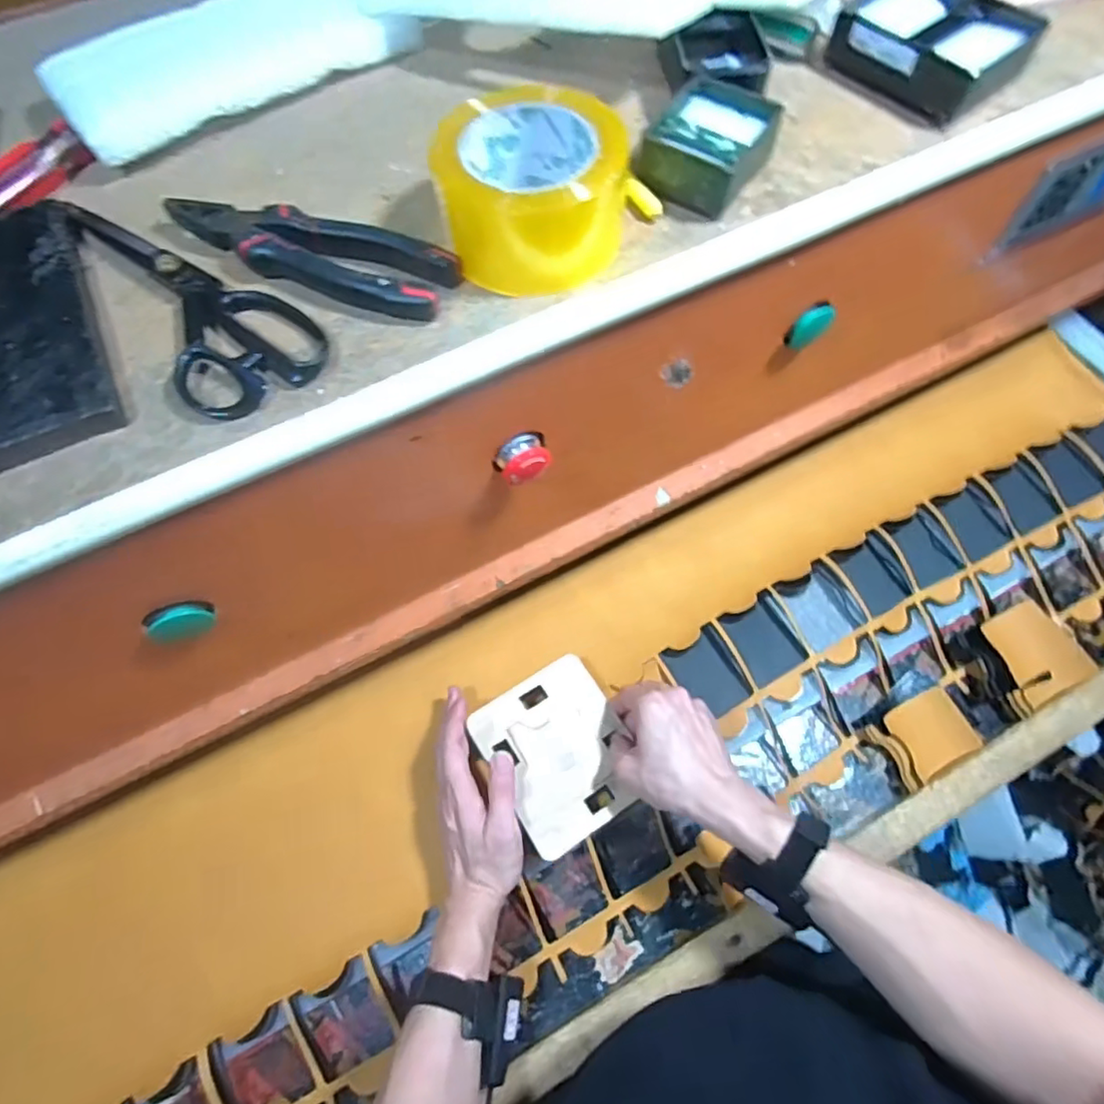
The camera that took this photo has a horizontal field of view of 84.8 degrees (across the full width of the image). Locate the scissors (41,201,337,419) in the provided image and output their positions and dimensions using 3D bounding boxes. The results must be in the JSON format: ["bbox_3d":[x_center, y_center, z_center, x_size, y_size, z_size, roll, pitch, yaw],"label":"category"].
[{"bbox_3d":[-0.229,-0.164,0.368,0.080,0.016,0.229,-42,73,-16],"label":"scissors"}]

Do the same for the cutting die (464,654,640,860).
[{"bbox_3d":[0.008,0.183,0.557,0.122,0.015,0.145,-31,70,-12],"label":"cutting die"}]

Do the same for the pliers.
[{"bbox_3d":[-0.153,-0.186,0.376,0.192,0.022,0.057,21,69,9],"label":"pliers"}]

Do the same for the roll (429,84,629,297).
[{"bbox_3d":[-0.011,-0.220,0.364,0.106,0.066,0.106,0,67,1],"label":"roll"}]

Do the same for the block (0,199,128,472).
[{"bbox_3d":[-0.312,-0.135,0.358,0.074,0.019,0.199,-26,69,-10],"label":"block"}]

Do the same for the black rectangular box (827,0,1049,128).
[{"bbox_3d":[0.263,-0.362,0.428,0.096,0.035,0.120,-39,72,-14],"label":"black rectangular box"}]

